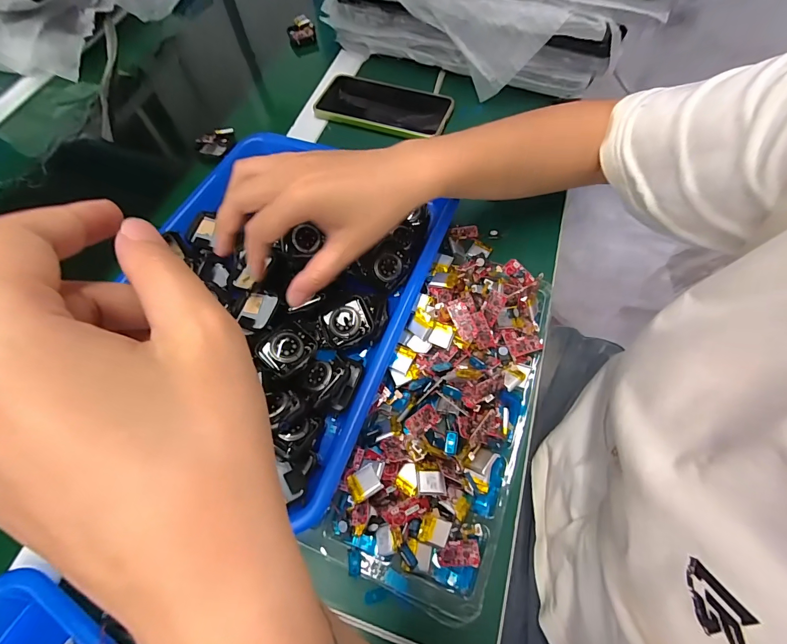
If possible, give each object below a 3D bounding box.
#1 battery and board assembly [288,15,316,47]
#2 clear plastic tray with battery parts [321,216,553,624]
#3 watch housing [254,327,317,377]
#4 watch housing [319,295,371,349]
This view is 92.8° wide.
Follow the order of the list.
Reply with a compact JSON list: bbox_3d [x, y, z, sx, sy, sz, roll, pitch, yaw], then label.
[{"bbox_3d":[-0.133,-0.421,0.539,0.037,0.015,0.050,-18,64,-5],"label":"battery and board assembly"},{"bbox_3d":[0.049,0.051,0.286,0.113,0.043,0.291,18,66,12],"label":"clear plastic tray with battery parts"},{"bbox_3d":[-0.083,0.020,0.284,0.037,0.011,0.037,30,69,17],"label":"watch housing"},{"bbox_3d":[-0.037,0.000,0.293,0.039,0.007,0.030,-22,64,-7],"label":"watch housing"}]

